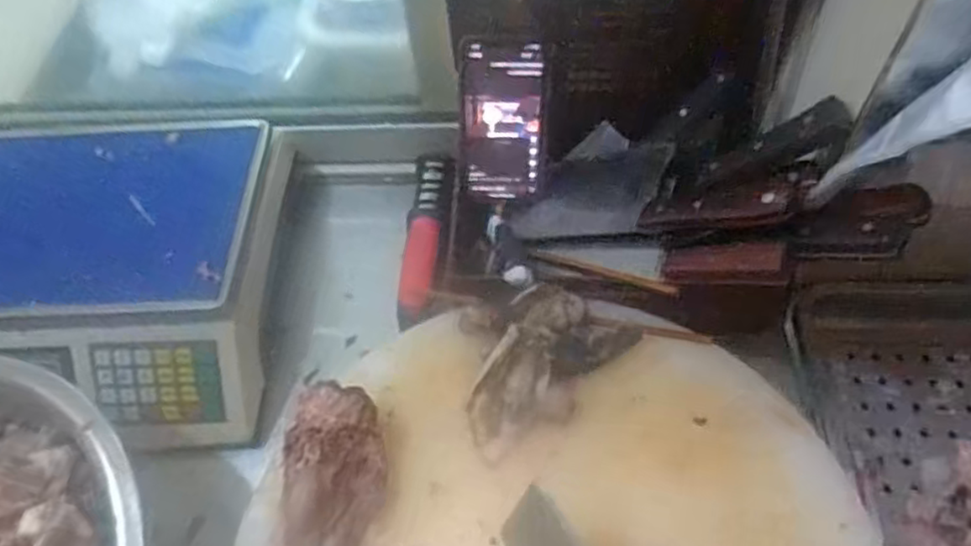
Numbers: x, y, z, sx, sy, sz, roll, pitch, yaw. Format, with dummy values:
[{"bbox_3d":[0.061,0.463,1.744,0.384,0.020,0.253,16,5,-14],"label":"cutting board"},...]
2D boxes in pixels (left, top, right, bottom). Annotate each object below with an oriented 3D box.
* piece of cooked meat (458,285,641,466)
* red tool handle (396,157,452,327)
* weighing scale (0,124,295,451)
[{"bbox_3d":[0.054,0.073,0.540,0.137,0.038,0.123,-7,57,0],"label":"piece of cooked meat"},{"bbox_3d":[-0.060,-0.038,0.666,0.036,0.016,0.200,2,57,6],"label":"red tool handle"},{"bbox_3d":[-0.356,0.005,0.633,0.310,0.132,0.290,-2,57,3],"label":"weighing scale"}]

